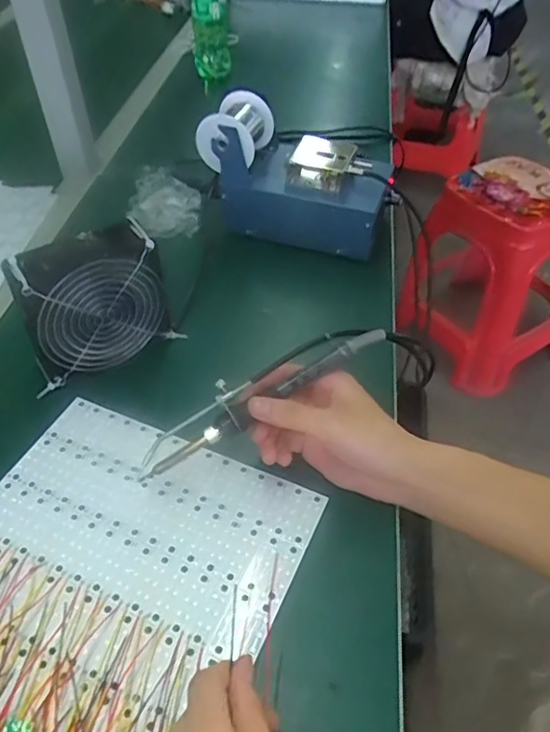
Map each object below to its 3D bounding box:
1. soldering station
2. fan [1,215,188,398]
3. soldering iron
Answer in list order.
[{"bbox_3d":[0.024,-0.212,0.651,0.206,0.119,0.089,13,47,11],"label":"soldering station"},{"bbox_3d":[-0.156,-0.052,0.514,0.125,0.122,0.050,-21,50,-21],"label":"fan"},{"bbox_3d":[-0.010,0.017,0.443,0.203,0.023,0.036,-31,51,-10],"label":"soldering iron"}]

